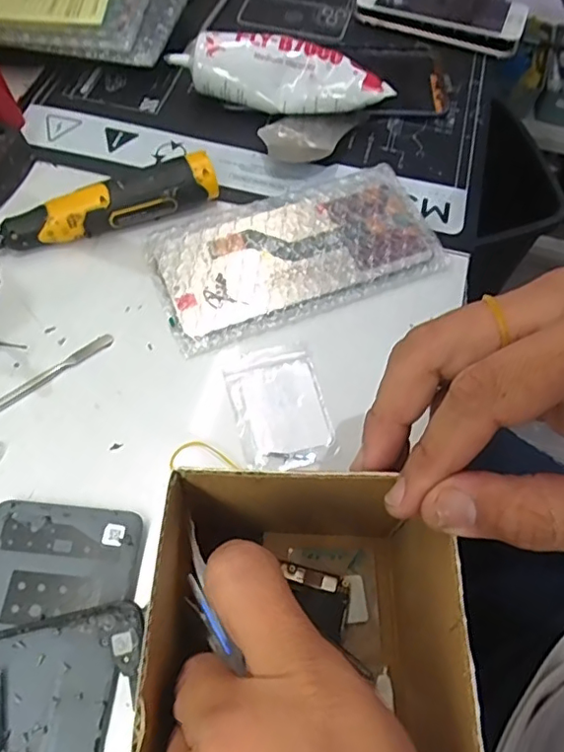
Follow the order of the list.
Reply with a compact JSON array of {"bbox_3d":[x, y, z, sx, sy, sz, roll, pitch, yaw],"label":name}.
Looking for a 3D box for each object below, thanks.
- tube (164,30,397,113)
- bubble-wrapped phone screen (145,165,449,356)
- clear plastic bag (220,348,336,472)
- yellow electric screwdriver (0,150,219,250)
[{"bbox_3d":[-0.002,-0.212,0.407,0.152,0.045,0.032,6,62,1],"label":"tube"},{"bbox_3d":[0.006,-0.085,0.362,0.173,0.009,0.100,-21,64,-13],"label":"bubble-wrapped phone screen"},{"bbox_3d":[-0.002,0.015,0.310,0.049,0.004,0.069,-12,63,-8],"label":"clear plastic bag"},{"bbox_3d":[-0.106,-0.106,0.358,0.131,0.029,0.024,-22,65,-13],"label":"yellow electric screwdriver"}]

